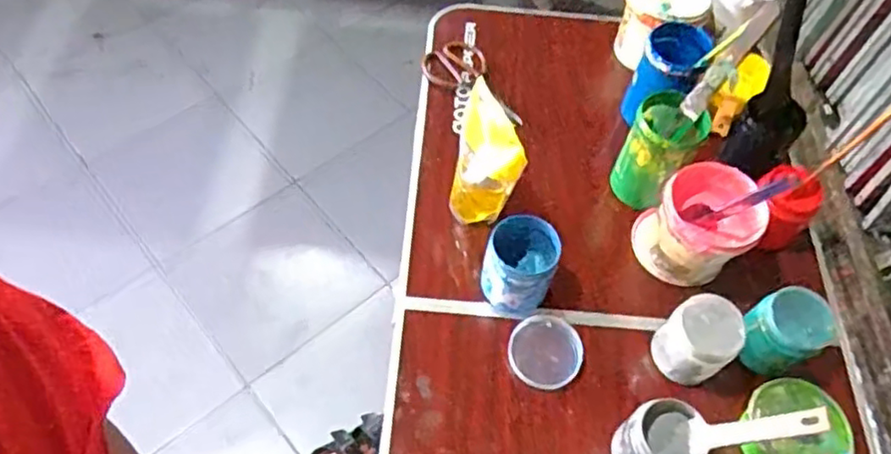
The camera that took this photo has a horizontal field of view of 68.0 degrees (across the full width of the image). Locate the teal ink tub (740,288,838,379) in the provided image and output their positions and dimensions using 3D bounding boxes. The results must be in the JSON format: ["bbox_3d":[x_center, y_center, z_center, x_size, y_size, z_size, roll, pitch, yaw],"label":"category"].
[{"bbox_3d":[0.411,0.128,0.808,0.086,0.091,0.080,2,57,-3],"label":"teal ink tub"}]

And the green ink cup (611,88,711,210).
[{"bbox_3d":[0.298,-0.102,0.947,0.096,0.149,0.096,37,62,18],"label":"green ink cup"}]

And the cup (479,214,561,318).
[{"bbox_3d":[0.094,0.054,0.856,0.089,0.101,0.095,2,57,-3],"label":"cup"}]

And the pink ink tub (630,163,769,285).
[{"bbox_3d":[0.334,-0.004,0.882,0.114,0.141,0.128,8,57,1],"label":"pink ink tub"}]

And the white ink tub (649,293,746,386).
[{"bbox_3d":[0.309,0.137,0.808,0.085,0.081,0.079,2,57,-3],"label":"white ink tub"}]

